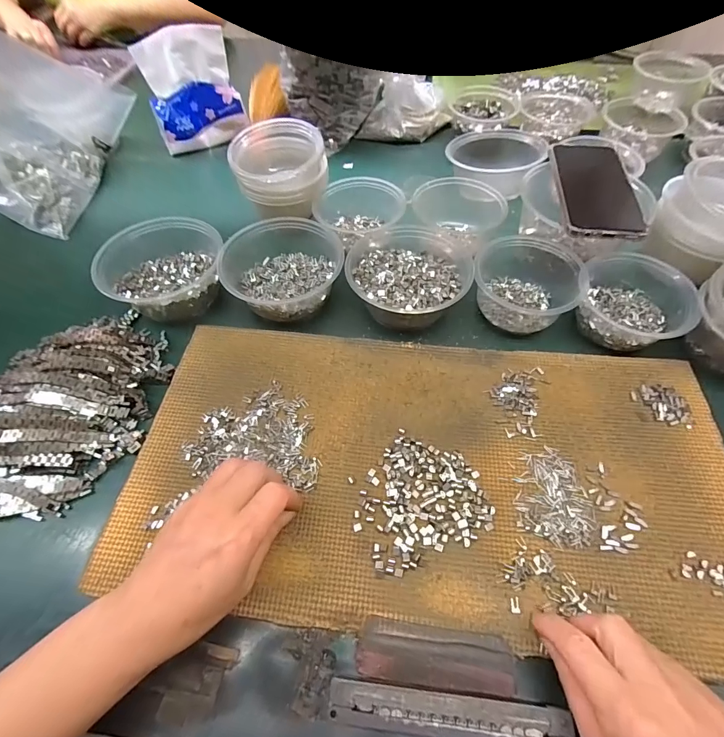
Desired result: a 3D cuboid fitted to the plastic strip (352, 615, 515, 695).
[{"bbox_3d":[0.050,0.199,0.265,0.104,0.009,0.033,5,59,5],"label":"plastic strip"}]

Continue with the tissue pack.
[{"bbox_3d":[-0.273,-0.442,0.613,0.142,0.136,0.057,-28,61,-15],"label":"tissue pack"}]

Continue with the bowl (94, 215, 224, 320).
[{"bbox_3d":[-0.225,-0.115,0.441,0.121,0.064,0.134,39,67,22],"label":"bowl"}]

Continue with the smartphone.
[{"bbox_3d":[0.258,-0.198,0.425,0.076,0.009,0.150,6,58,5],"label":"smartphone"}]

